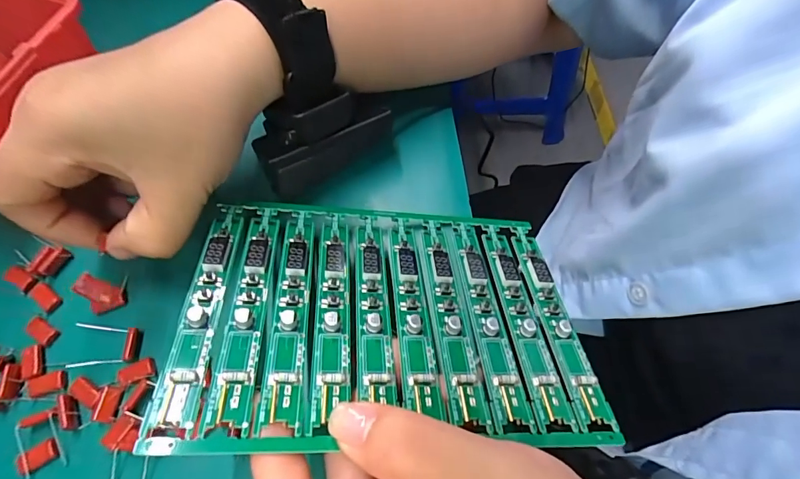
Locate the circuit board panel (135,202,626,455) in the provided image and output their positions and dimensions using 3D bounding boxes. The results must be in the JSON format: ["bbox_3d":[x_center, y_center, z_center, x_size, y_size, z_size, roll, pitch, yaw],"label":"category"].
[{"bbox_3d":[-0.004,0.027,0.187,0.160,0.006,0.118,4,45,-10],"label":"circuit board panel"}]

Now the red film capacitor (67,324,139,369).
[{"bbox_3d":[-0.146,0.051,0.216,0.028,0.007,0.021,-8,64,0],"label":"red film capacitor"}]

